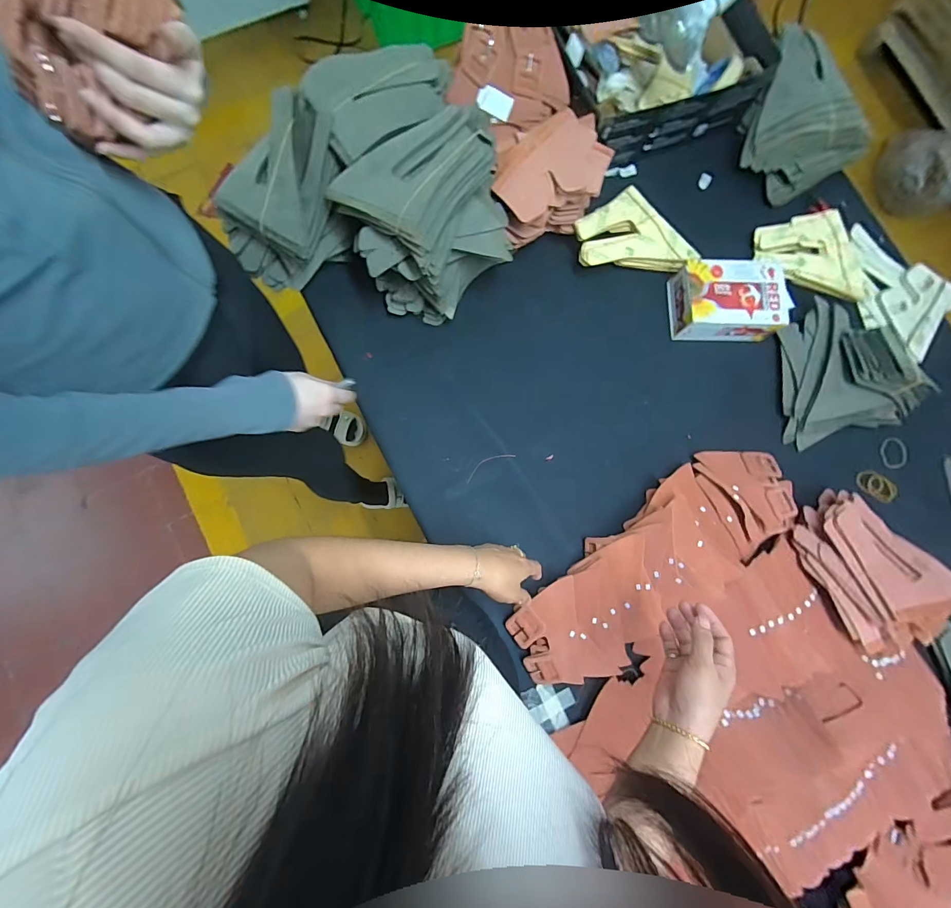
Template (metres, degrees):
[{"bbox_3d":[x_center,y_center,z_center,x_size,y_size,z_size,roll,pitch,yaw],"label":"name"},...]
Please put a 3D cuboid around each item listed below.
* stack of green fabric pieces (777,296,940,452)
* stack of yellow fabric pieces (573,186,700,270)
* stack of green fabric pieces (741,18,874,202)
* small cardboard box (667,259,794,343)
[{"bbox_3d":[0.604,-0.148,0.655,0.223,0.095,0.223,-15,83,-5],"label":"stack of green fabric pieces"},{"bbox_3d":[0.262,-0.350,0.699,0.178,0.042,0.166,-39,85,-7],"label":"stack of yellow fabric pieces"},{"bbox_3d":[0.529,-0.576,0.704,0.166,0.093,0.235,-27,84,-6],"label":"stack of green fabric pieces"},{"bbox_3d":[0.416,-0.252,0.680,0.158,0.069,0.121,-2,82,-3],"label":"small cardboard box"}]

